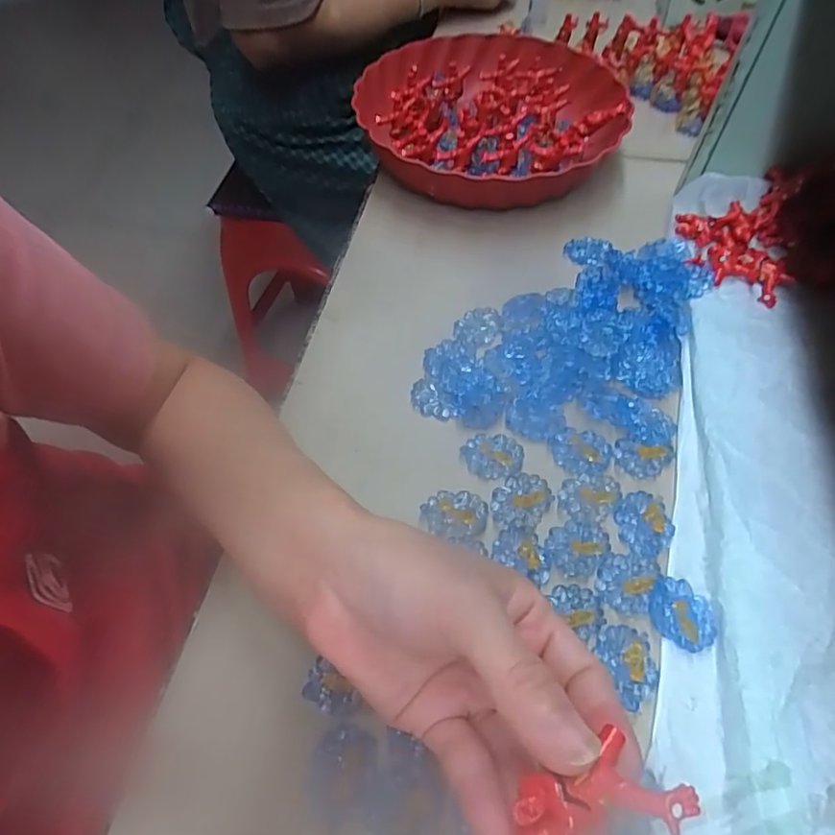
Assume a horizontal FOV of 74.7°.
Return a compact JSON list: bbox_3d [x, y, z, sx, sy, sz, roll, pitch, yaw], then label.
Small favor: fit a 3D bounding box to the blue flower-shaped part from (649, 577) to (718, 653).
[{"bbox_3d":[0.140,0.103,0.287,0.035,0.009,0.031,30,62,19],"label":"blue flower-shaped part"}]

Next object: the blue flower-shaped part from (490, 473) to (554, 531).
[{"bbox_3d":[0.061,0.049,0.324,0.031,0.006,0.038,30,62,19],"label":"blue flower-shaped part"}]

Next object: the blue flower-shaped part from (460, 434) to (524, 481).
[{"bbox_3d":[0.047,0.023,0.342,0.036,0.005,0.031,-8,57,-4],"label":"blue flower-shaped part"}]

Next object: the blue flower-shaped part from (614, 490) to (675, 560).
[{"bbox_3d":[0.132,0.061,0.317,0.032,0.006,0.036,32,63,20],"label":"blue flower-shaped part"}]

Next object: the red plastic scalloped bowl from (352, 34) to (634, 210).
[{"bbox_3d":[0.065,-0.277,0.518,0.238,0.072,0.229,-1,57,1],"label":"red plastic scalloped bowl"}]

